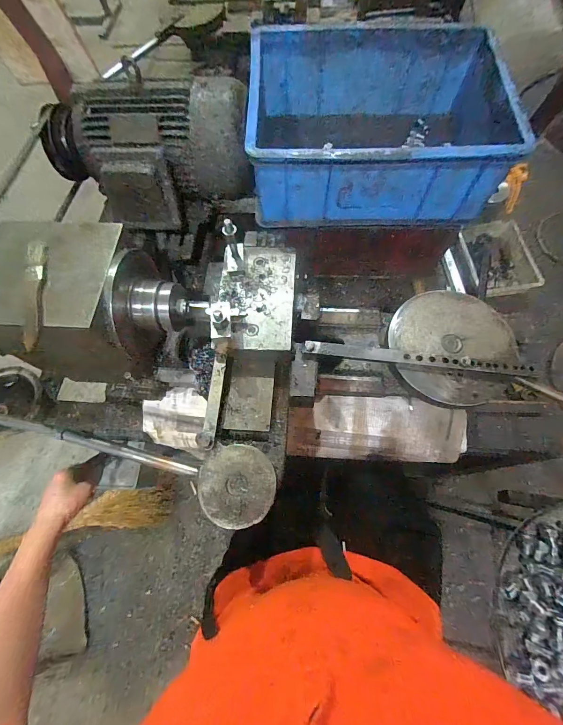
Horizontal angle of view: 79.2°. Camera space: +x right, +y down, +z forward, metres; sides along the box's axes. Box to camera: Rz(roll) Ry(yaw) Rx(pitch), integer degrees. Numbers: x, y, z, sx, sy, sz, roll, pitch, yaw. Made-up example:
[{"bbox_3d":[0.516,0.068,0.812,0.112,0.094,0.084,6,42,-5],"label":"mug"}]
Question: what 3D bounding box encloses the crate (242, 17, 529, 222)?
[{"bbox_3d":[0.154,-0.404,0.591,0.400,0.149,0.312,-1,67,2],"label":"crate"}]

